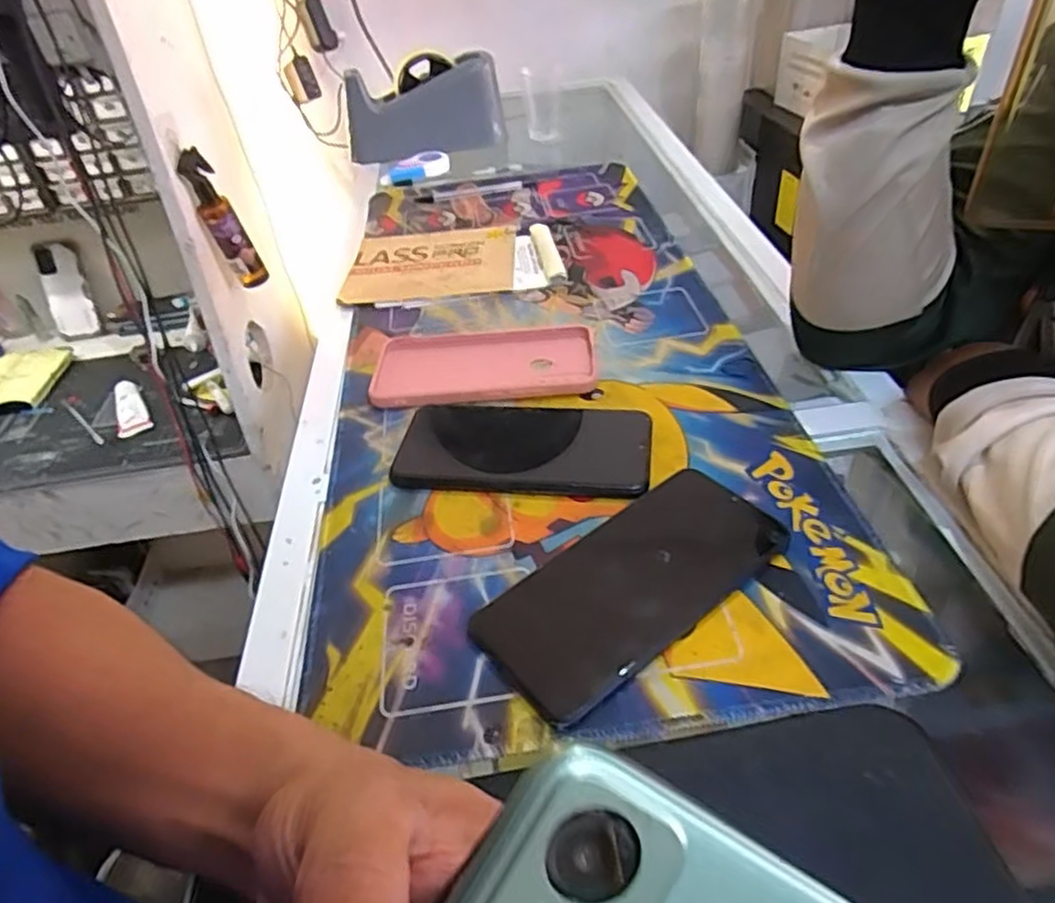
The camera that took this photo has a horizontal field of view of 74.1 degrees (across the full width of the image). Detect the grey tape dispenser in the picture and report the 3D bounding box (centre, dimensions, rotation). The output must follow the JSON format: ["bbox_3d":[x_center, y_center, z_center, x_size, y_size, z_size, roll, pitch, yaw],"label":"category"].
[{"bbox_3d":[-0.133,-0.449,0.916,0.205,0.105,0.069,-24,43,-18],"label":"grey tape dispenser"}]

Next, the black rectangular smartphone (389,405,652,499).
[{"bbox_3d":[-0.003,-0.004,0.448,0.158,0.007,0.078,2,41,12],"label":"black rectangular smartphone"}]

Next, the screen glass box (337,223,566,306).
[{"bbox_3d":[-0.072,-0.180,0.667,0.197,0.014,0.131,-6,40,2],"label":"screen glass box"}]

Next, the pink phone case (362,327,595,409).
[{"bbox_3d":[-0.033,-0.066,0.521,0.164,0.007,0.095,-5,40,4],"label":"pink phone case"}]

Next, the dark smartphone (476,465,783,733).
[{"bbox_3d":[0.055,0.063,0.355,0.163,0.008,0.077,-32,46,-26],"label":"dark smartphone"}]

